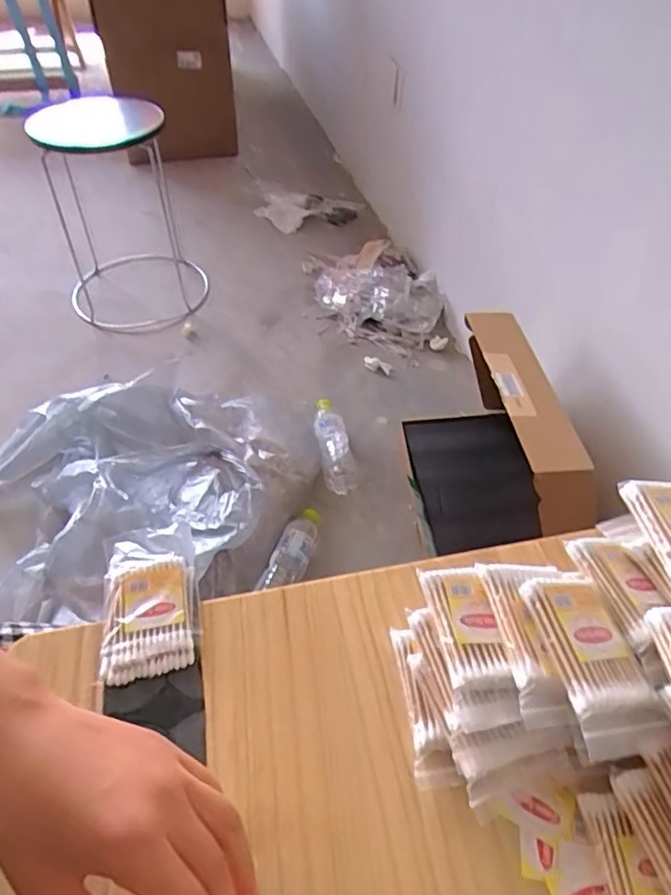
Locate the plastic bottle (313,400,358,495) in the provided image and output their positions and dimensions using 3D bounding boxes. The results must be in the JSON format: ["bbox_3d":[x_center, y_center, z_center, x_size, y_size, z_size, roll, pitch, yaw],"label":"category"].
[{"bbox_3d":[-0.005,-0.004,1.196,0.064,0.050,0.219,-9,49,-8],"label":"plastic bottle"}]

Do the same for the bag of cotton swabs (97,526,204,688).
[{"bbox_3d":[-0.130,0.106,0.419,0.063,0.013,0.111,-9,50,-7],"label":"bag of cotton swabs"}]

